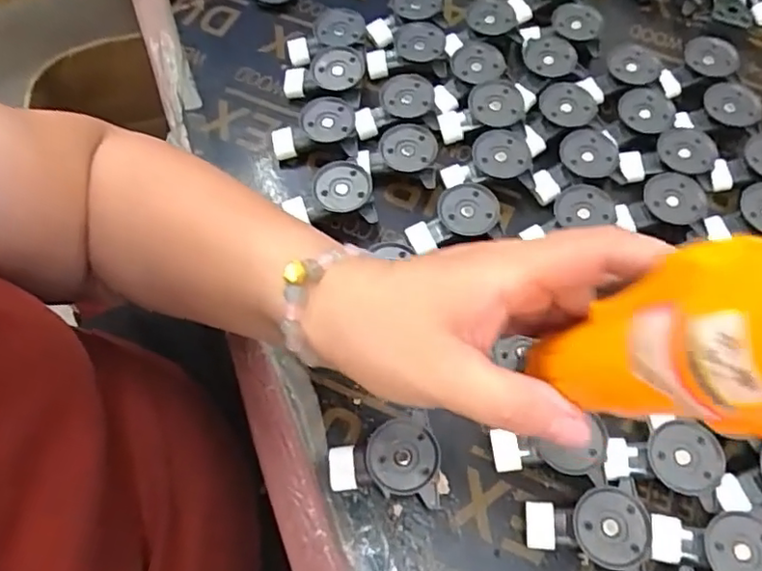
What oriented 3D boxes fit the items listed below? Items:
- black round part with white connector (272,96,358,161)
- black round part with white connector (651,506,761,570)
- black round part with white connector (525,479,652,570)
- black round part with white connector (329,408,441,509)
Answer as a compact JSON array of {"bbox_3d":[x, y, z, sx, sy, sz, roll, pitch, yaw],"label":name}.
[{"bbox_3d":[-0.052,-0.119,0.475,0.065,0.034,0.039,-6,64,-3],"label":"black round part with white connector"},{"bbox_3d":[0.191,0.151,0.348,0.064,0.021,0.049,15,65,7],"label":"black round part with white connector"},{"bbox_3d":[0.121,0.140,0.358,0.065,0.027,0.052,8,64,4],"label":"black round part with white connector"},{"bbox_3d":[0.002,0.106,0.371,0.065,0.031,0.048,2,64,1],"label":"black round part with white connector"}]

